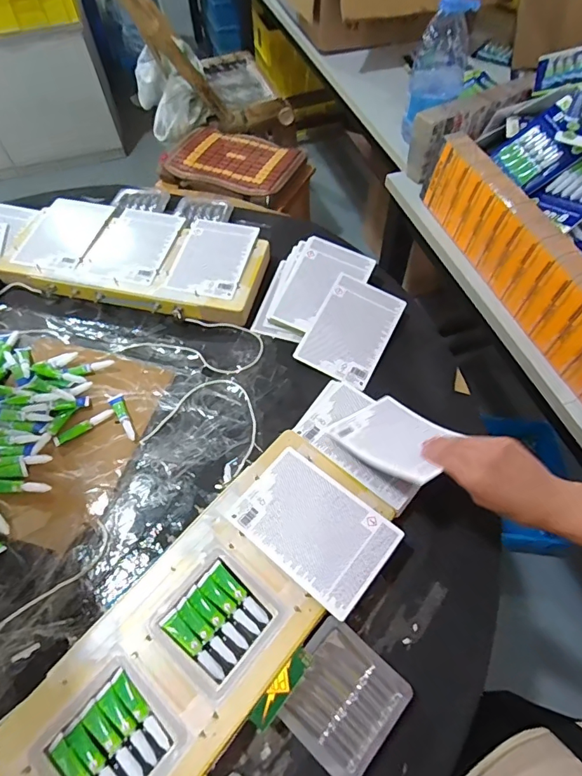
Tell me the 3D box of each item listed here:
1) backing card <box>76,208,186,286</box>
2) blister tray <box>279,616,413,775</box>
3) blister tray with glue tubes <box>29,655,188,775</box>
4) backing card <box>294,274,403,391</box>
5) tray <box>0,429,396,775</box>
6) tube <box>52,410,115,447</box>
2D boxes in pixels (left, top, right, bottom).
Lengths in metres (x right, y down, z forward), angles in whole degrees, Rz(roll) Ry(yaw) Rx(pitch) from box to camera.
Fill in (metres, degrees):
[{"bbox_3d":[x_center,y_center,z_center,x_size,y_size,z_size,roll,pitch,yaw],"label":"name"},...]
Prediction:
[{"bbox_3d":[-0.266,-0.244,0.773,0.135,0.008,0.183,9,58,7],"label":"backing card"},{"bbox_3d":[0.050,0.300,0.442,0.106,0.019,0.102,37,66,22],"label":"blister tray"},{"bbox_3d":[-0.164,0.324,0.412,0.105,0.011,0.104,35,65,21],"label":"blister tray with glue tubes"},{"bbox_3d":[0.092,-0.091,0.689,0.113,0.007,0.168,28,72,9],"label":"backing card"},{"bbox_3d":[-0.079,0.241,0.479,0.166,0.038,0.424,35,65,21],"label":"tray"},{"bbox_3d":[-0.277,0.052,0.609,0.081,0.007,0.015,-33,63,-18],"label":"tube"}]

